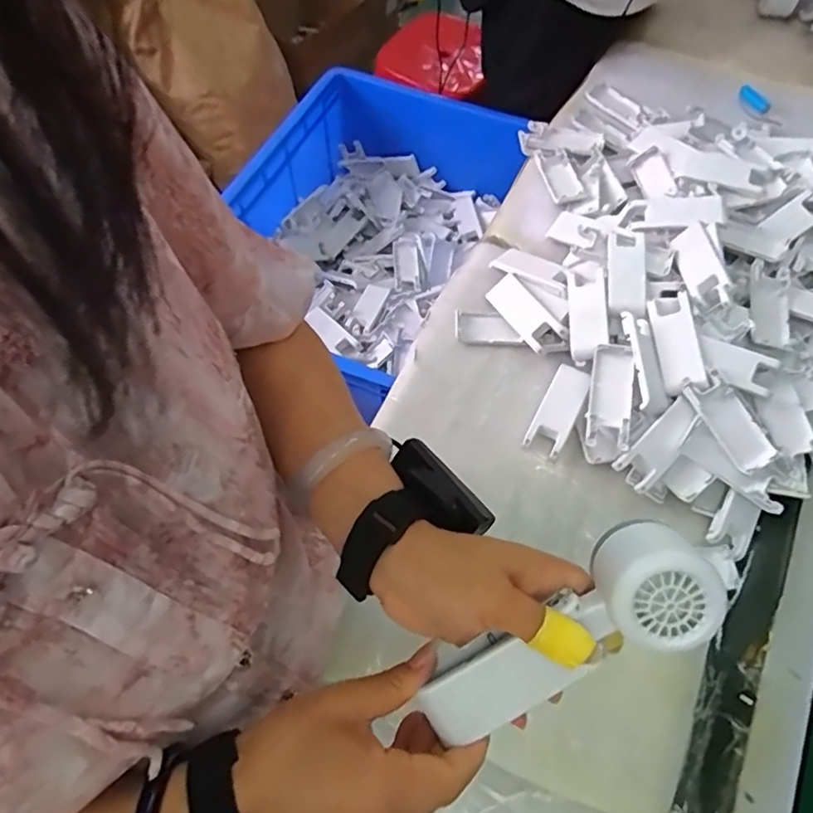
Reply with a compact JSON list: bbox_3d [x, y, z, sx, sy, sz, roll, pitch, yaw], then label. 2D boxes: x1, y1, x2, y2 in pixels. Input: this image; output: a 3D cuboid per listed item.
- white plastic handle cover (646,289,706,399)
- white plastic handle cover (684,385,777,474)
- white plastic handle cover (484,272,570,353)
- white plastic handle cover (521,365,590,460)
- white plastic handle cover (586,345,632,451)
[{"bbox_3d":[0.268,-0.065,0.570,0.039,0.011,0.101,-11,67,21],"label":"white plastic handle cover"},{"bbox_3d":[0.303,0.016,0.539,0.039,0.013,0.093,-34,81,-18],"label":"white plastic handle cover"},{"bbox_3d":[0.131,-0.102,0.633,0.041,0.012,0.103,-37,62,10],"label":"white plastic handle cover"},{"bbox_3d":[0.156,0.003,0.591,0.041,0.009,0.095,23,77,29],"label":"white plastic handle cover"},{"bbox_3d":[0.198,-0.010,0.562,0.036,0.021,0.102,10,75,4],"label":"white plastic handle cover"}]

